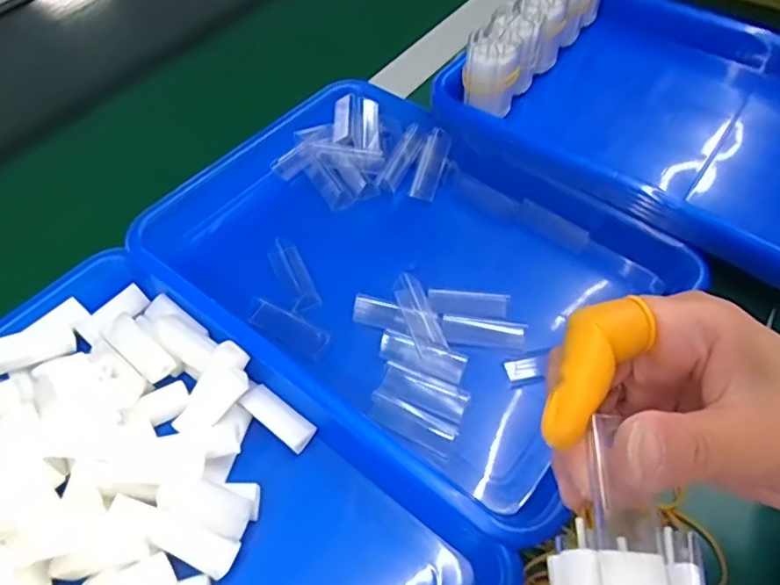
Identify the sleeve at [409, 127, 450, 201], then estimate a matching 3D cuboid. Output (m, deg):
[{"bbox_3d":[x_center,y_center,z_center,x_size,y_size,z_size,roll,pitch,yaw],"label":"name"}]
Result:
[{"bbox_3d":[0.032,-0.100,0.471,0.018,0.018,0.057,17,85,11],"label":"sleeve"}]

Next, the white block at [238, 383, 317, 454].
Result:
[{"bbox_3d":[-0.065,0.074,0.351,0.045,0.012,0.019,34,60,22],"label":"white block"}]

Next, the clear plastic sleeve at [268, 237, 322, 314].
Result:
[{"bbox_3d":[-0.066,-0.012,0.405,0.020,0.008,0.057,-21,57,-15],"label":"clear plastic sleeve"}]

